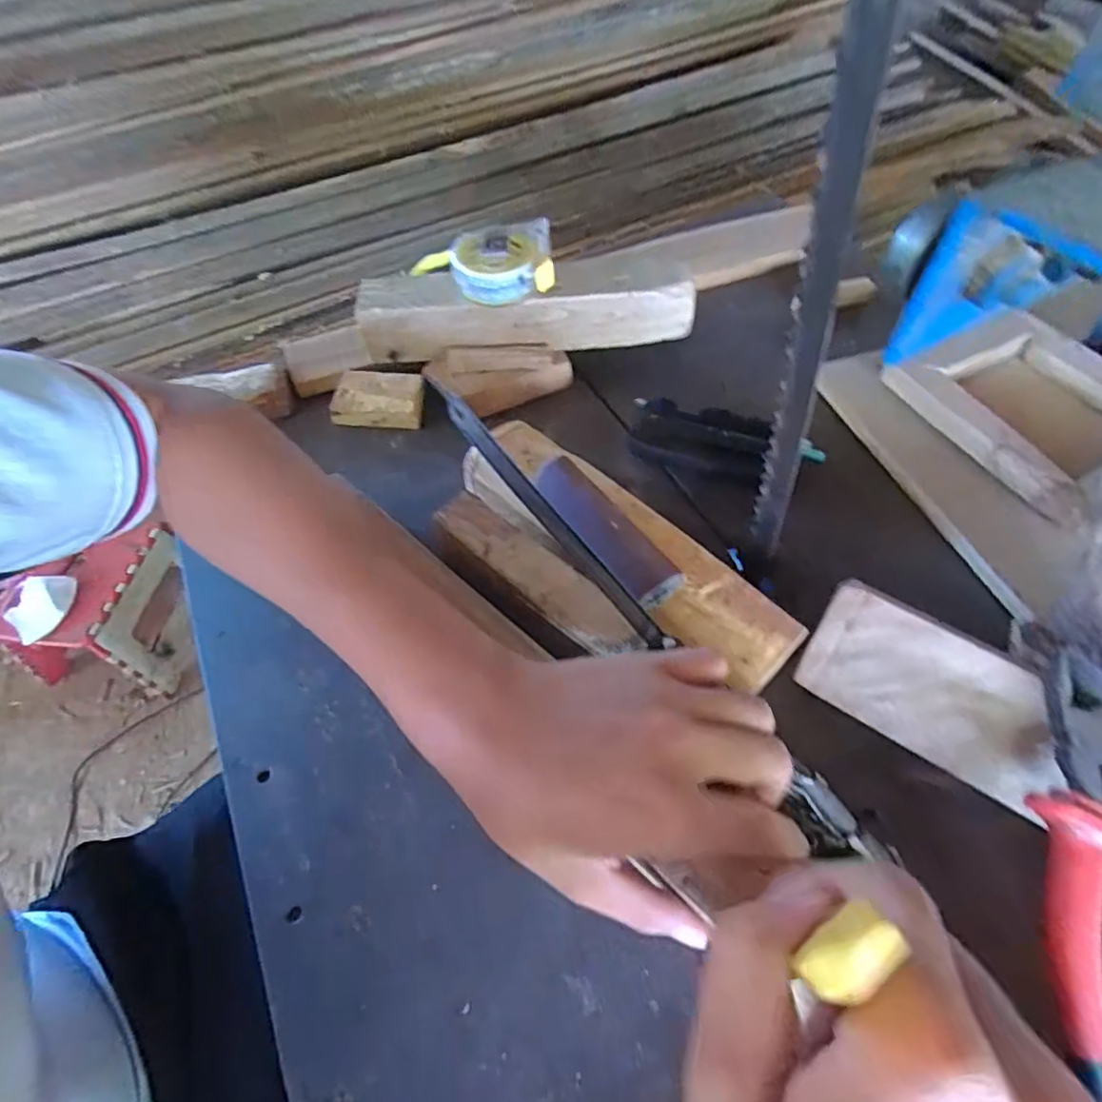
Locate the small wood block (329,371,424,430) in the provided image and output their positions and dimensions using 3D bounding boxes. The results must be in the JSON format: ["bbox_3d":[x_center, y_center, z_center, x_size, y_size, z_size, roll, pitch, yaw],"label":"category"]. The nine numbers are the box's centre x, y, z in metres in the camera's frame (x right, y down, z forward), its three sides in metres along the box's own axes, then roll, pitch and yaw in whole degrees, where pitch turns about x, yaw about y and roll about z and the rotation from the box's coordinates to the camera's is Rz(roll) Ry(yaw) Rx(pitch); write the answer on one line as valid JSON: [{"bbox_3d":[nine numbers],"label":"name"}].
[{"bbox_3d":[-0.133,-0.119,0.456,0.069,0.021,0.043,5,56,6],"label":"small wood block"}]

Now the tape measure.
[{"bbox_3d":[-0.054,-0.208,0.419,0.109,0.034,0.064,-3,56,1],"label":"tape measure"}]

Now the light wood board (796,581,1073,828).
[{"bbox_3d":[0.241,0.104,0.250,0.261,0.008,0.059,31,103,21],"label":"light wood board"}]

